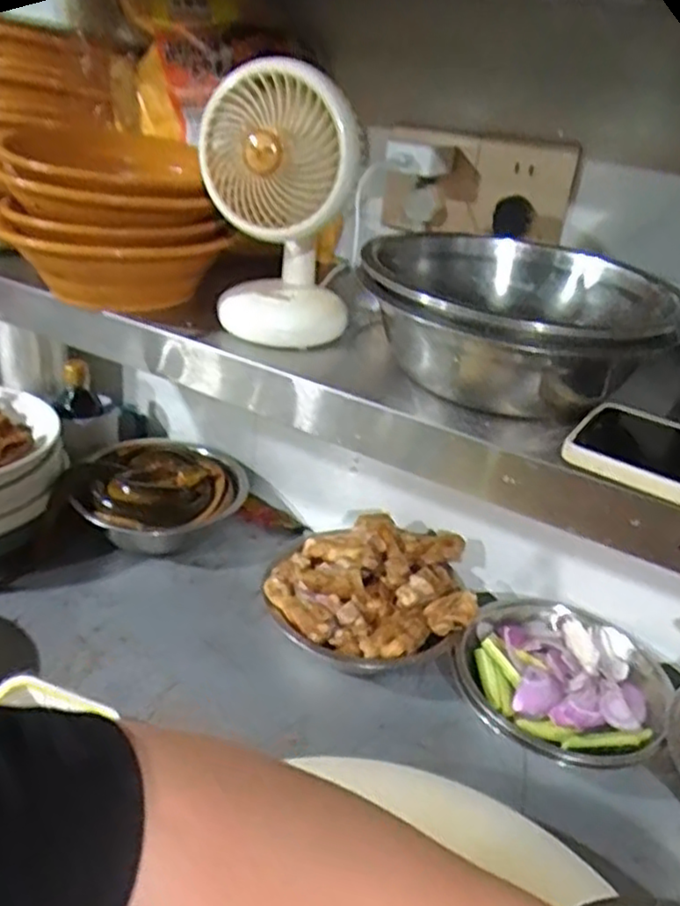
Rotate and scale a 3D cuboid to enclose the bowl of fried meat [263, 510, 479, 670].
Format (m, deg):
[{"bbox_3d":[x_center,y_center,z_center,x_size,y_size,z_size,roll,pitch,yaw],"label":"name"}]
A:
[{"bbox_3d":[0.034,0.138,0.709,0.199,0.081,0.166,16,29,17],"label":"bowl of fried meat"}]

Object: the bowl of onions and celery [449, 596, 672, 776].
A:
[{"bbox_3d":[0.211,0.204,0.654,0.178,0.058,0.182,5,28,-3],"label":"bowl of onions and celery"}]

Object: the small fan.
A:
[{"bbox_3d":[-0.041,-0.157,0.464,0.100,0.164,0.077,4,28,-5],"label":"small fan"}]

